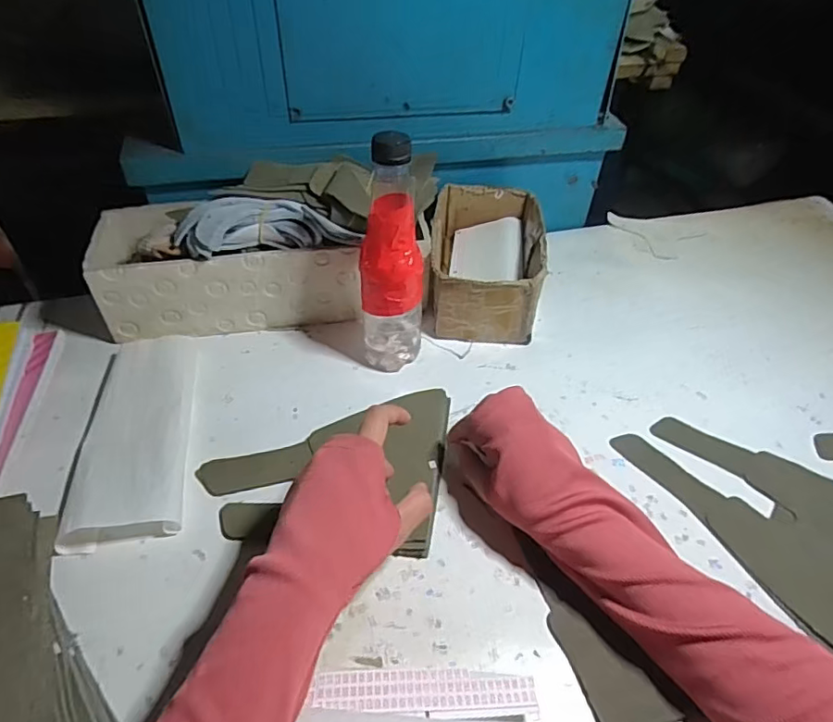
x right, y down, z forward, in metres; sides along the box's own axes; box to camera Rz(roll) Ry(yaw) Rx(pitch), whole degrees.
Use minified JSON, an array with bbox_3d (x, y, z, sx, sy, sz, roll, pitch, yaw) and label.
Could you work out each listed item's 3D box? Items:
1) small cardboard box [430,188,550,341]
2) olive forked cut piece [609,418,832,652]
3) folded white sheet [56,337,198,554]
[{"bbox_3d":[0.074,-0.112,0.606,0.111,0.073,0.186,7,46,3],"label":"small cardboard box"},{"bbox_3d":[0.282,0.112,0.444,0.130,0.013,0.206,-23,52,-23],"label":"olive forked cut piece"},{"bbox_3d":[-0.237,0.053,0.471,0.086,0.013,0.208,-7,46,-10],"label":"folded white sheet"}]

